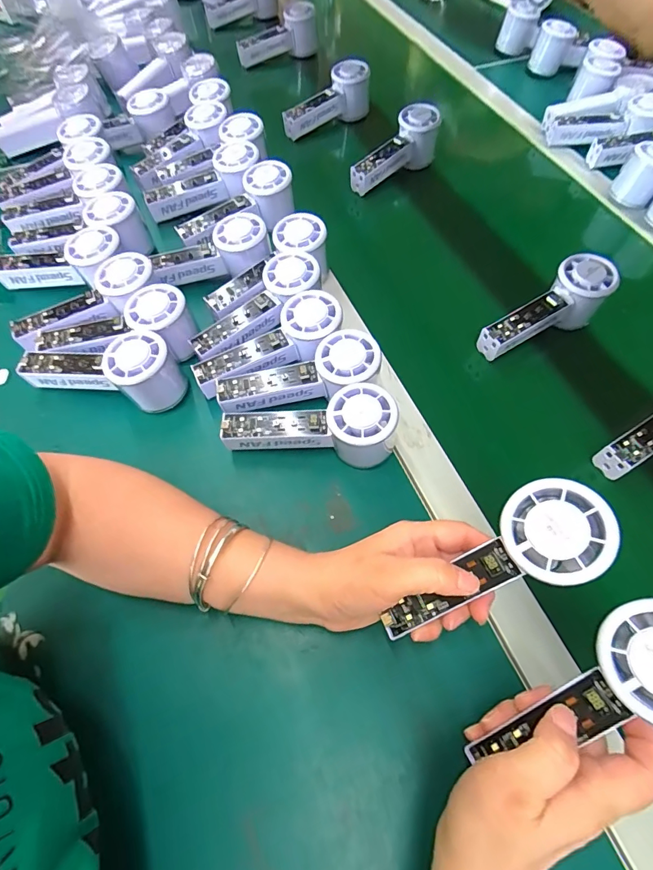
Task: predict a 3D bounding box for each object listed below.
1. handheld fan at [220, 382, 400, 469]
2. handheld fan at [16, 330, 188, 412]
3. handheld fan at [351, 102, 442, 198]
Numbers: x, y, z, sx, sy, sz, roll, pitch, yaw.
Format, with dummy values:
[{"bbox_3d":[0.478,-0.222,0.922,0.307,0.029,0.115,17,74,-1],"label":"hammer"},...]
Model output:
[{"bbox_3d":[-0.015,-0.002,0.373,0.147,0.062,0.052,-3,62,-2],"label":"handheld fan"},{"bbox_3d":[-0.210,-0.066,0.400,0.147,0.059,0.057,13,63,6],"label":"handheld fan"},{"bbox_3d":[0.096,-0.385,0.582,0.056,0.061,0.142,36,68,17],"label":"handheld fan"}]

